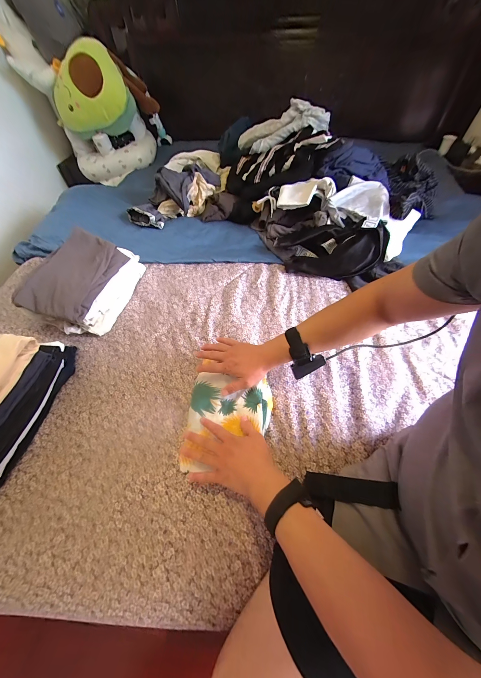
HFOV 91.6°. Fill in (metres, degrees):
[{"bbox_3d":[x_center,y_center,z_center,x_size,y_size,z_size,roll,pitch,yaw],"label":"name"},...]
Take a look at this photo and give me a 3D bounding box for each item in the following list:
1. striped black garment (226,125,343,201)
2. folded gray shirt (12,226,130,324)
[{"bbox_3d":[0.122,-0.608,0.833,0.404,0.115,0.146,0,55,32],"label":"striped black garment"},{"bbox_3d":[-0.443,-0.170,0.609,0.184,0.063,0.241,18,61,11],"label":"folded gray shirt"}]

